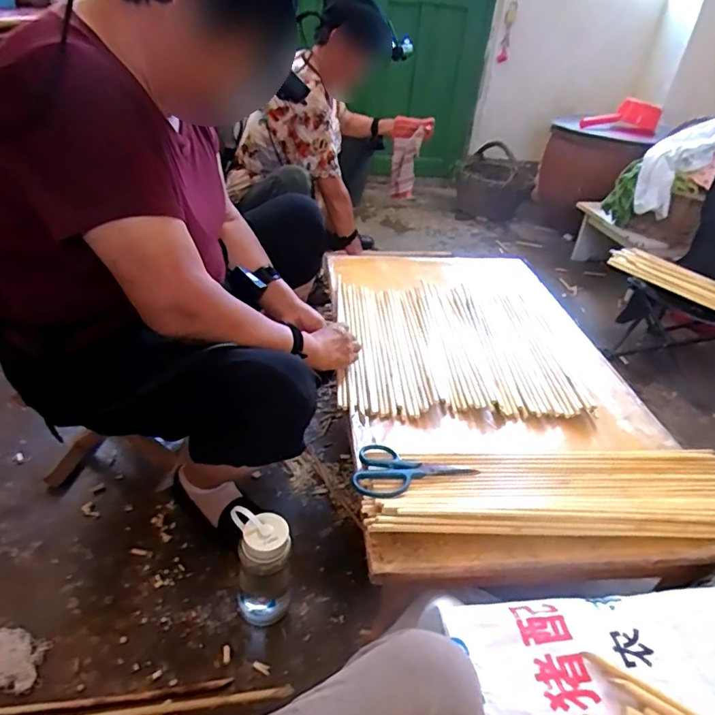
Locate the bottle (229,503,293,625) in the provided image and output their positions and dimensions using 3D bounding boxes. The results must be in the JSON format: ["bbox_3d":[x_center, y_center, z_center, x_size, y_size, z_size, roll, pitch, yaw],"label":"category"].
[{"bbox_3d":[-0.146,0.323,0.806,0.091,0.185,0.077,3,34,-3],"label":"bottle"}]

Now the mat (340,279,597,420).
[{"bbox_3d":[0.188,-0.033,1.065,0.444,0.014,0.434,1,37,-3],"label":"mat"}]

